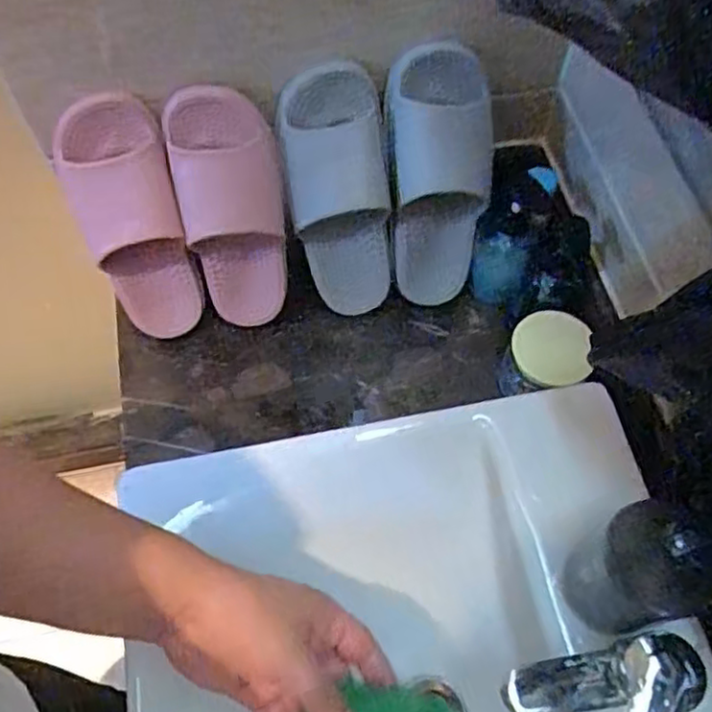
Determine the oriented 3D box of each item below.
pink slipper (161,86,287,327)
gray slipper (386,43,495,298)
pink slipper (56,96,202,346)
[{"bbox_3d":[-0.126,-0.137,0.727,0.100,0.257,0.078,-11,38,-8],"label":"pink slipper"},{"bbox_3d":[0.091,-0.185,0.743,0.121,0.273,0.082,-4,26,-5],"label":"gray slipper"},{"bbox_3d":[-0.224,-0.126,0.705,0.098,0.262,0.079,-14,38,-10],"label":"pink slipper"}]

